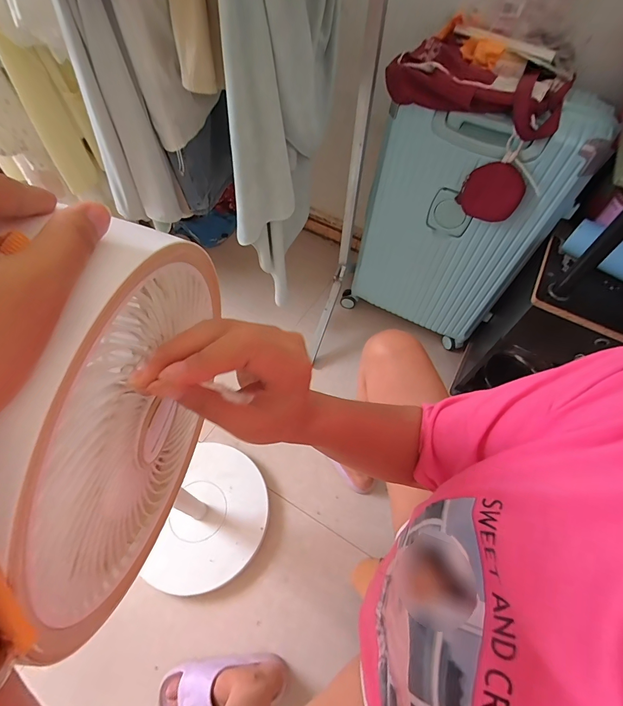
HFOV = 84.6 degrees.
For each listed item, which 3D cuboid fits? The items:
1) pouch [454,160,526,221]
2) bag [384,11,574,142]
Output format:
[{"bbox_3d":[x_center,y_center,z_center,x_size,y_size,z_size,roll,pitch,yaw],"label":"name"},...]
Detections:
[{"bbox_3d":[0.375,-0.334,0.712,0.114,0.117,0.023,28,61,15],"label":"pouch"},{"bbox_3d":[0.320,-0.526,0.649,0.325,0.085,0.201,25,61,13],"label":"bag"}]

